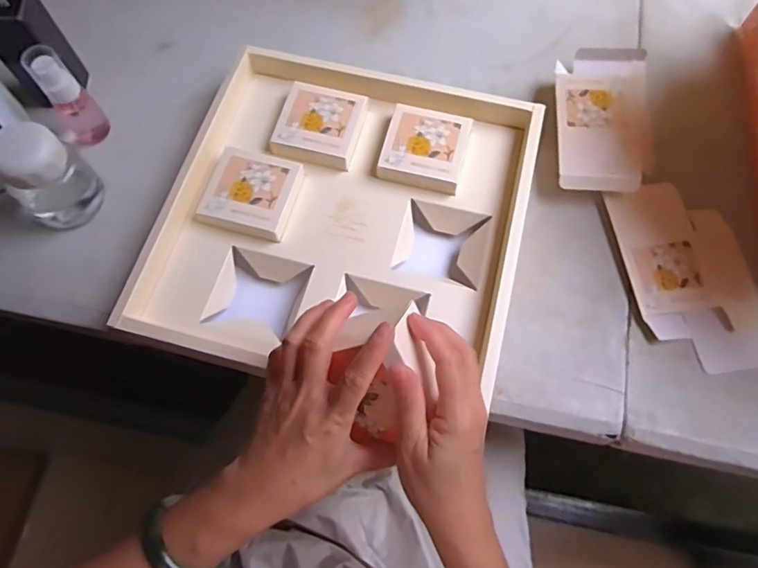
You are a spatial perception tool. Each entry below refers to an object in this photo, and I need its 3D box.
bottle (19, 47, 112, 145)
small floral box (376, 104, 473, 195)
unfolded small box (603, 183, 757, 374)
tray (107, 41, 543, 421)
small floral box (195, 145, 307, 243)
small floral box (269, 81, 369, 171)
[{"bbox_3d":[-0.341,-0.203,0.564,0.048,0.123,0.043,-41,74,-14],"label":"bottle"},{"bbox_3d":[0.050,-0.144,0.558,0.084,0.023,0.089,14,69,6],"label":"small floral box"},{"bbox_3d":[0.326,-0.010,0.543,0.135,0.021,0.199,-7,69,-3],"label":"unfolded small box"},{"bbox_3d":[-0.028,-0.079,0.548,0.349,0.064,0.352,12,69,5],"label":"tray"},{"bbox_3d":[-0.130,-0.094,0.535,0.086,0.023,0.086,15,69,6],"label":"small floral box"},{"bbox_3d":[-0.064,-0.172,0.566,0.087,0.021,0.089,13,69,5],"label":"small floral box"}]

